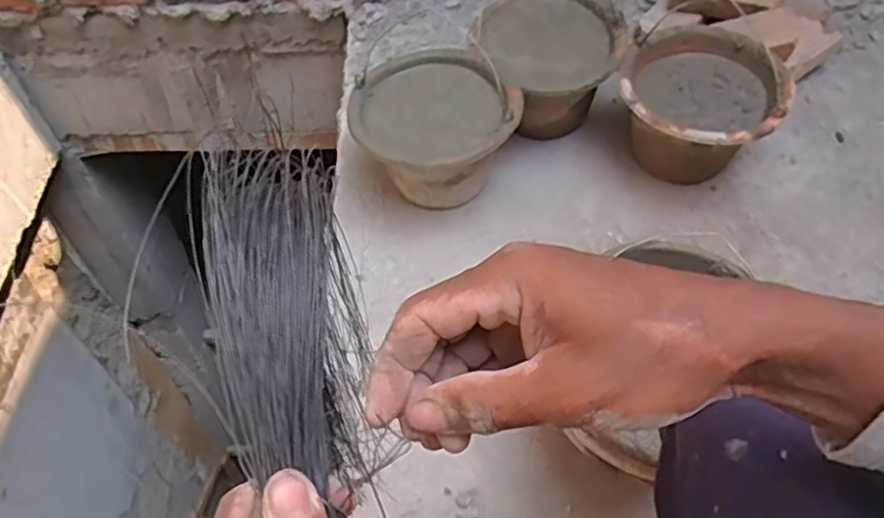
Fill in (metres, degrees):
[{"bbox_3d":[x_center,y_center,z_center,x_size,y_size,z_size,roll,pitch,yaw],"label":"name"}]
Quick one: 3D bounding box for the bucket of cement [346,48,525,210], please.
[{"bbox_3d":[-0.013,-0.192,1.062,0.235,0.175,0.243,0,54,-1],"label":"bucket of cement"}]

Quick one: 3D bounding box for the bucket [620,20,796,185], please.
[{"bbox_3d":[0.400,-0.230,1.084,0.238,0.156,0.265,21,57,14],"label":"bucket"}]

